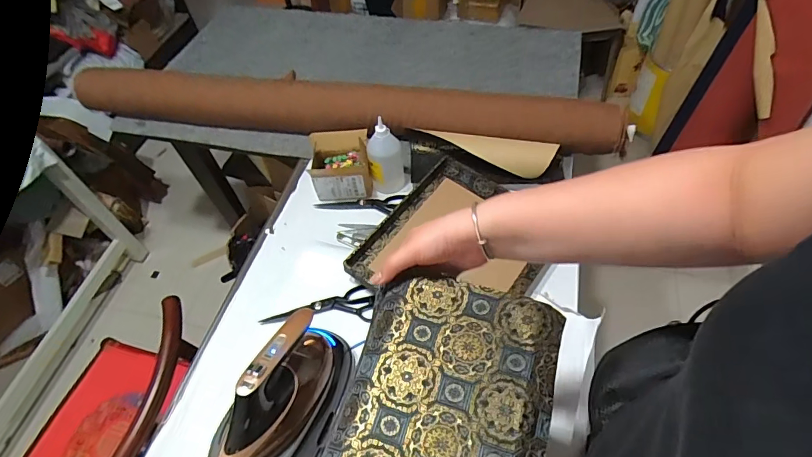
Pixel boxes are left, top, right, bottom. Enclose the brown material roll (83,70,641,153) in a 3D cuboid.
[{"bbox_3d":[-0.211,-0.309,1.157,1.467,0.130,0.111,7,55,9],"label":"brown material roll"}]

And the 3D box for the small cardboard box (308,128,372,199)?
[{"bbox_3d":[-0.151,-0.146,1.038,0.135,0.118,0.116,-5,54,0],"label":"small cardboard box"}]

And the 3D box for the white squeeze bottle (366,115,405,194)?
[{"bbox_3d":[-0.048,-0.167,1.021,0.077,0.187,0.074,-5,54,0],"label":"white squeeze bottle"}]

